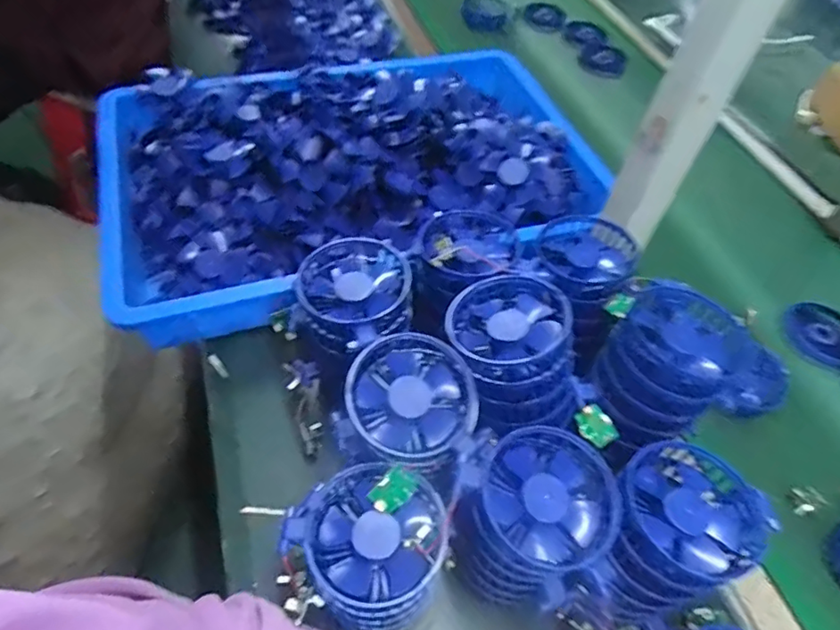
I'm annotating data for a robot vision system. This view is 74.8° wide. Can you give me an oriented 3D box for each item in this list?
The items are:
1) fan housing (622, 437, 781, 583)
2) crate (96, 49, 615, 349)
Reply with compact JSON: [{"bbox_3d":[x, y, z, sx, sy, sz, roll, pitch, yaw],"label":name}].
[{"bbox_3d":[0.182,0.128,0.367,0.086,0.021,0.089,3,52,-4],"label":"fan housing"},{"bbox_3d":[-0.071,-0.207,0.673,0.547,0.132,0.357,-13,55,-16],"label":"crate"}]

